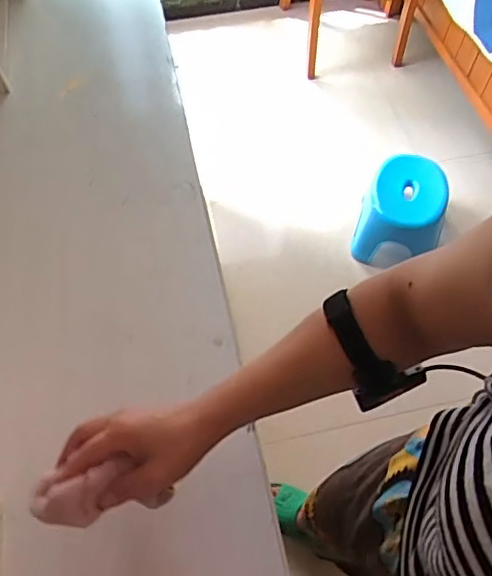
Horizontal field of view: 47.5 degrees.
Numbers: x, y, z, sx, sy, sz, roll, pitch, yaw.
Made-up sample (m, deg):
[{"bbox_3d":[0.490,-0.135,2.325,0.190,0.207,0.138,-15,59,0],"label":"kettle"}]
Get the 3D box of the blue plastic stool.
[{"bbox_3d":[0.454,-0.212,1.641,0.232,0.229,0.264,17,60,11],"label":"blue plastic stool"}]

